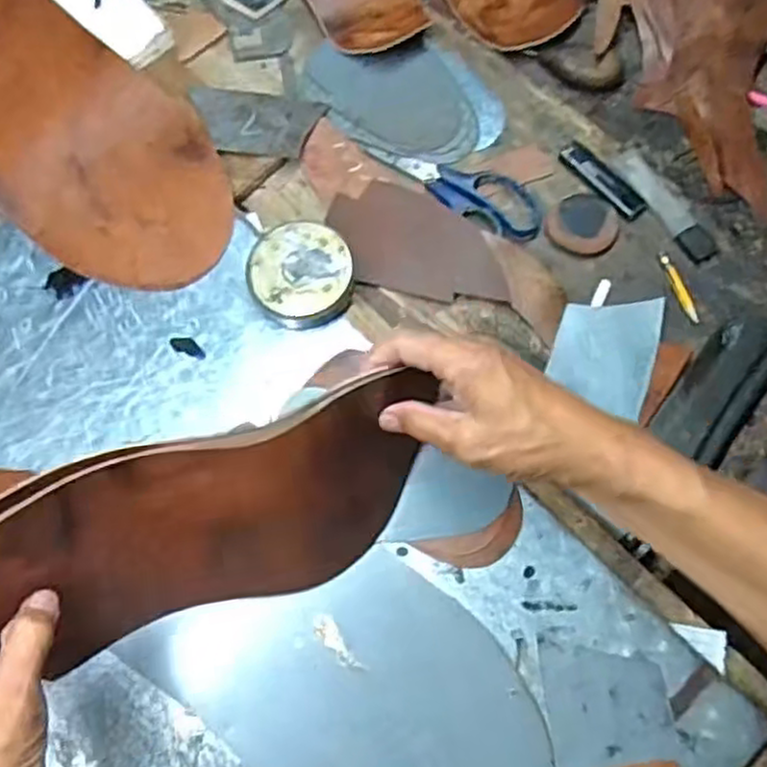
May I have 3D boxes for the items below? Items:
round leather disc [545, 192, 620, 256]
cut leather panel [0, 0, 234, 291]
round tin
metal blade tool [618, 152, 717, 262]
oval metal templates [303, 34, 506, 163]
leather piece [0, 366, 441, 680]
[{"bbox_3d":[0.160,-0.127,0.590,0.054,0.012,0.053,1,74,-3],"label":"round leather disc"},{"bbox_3d":[-0.246,-0.194,0.583,0.300,0.011,0.155,37,76,4],"label":"cut leather panel"},{"bbox_3d":[-0.061,-0.079,0.545,0.073,0.031,0.076,1,74,-3],"label":"round tin"},{"bbox_3d":[0.231,-0.145,0.600,0.028,0.005,0.109,-29,72,-8],"label":"metal blade tool"},{"bbox_3d":[0.020,-0.250,0.636,0.115,0.009,0.164,-43,80,-13],"label":"oval metal templates"},{"bbox_3d":[-0.095,0.086,0.432,0.268,0.168,0.037,-18,47,-22],"label":"leather piece"}]

